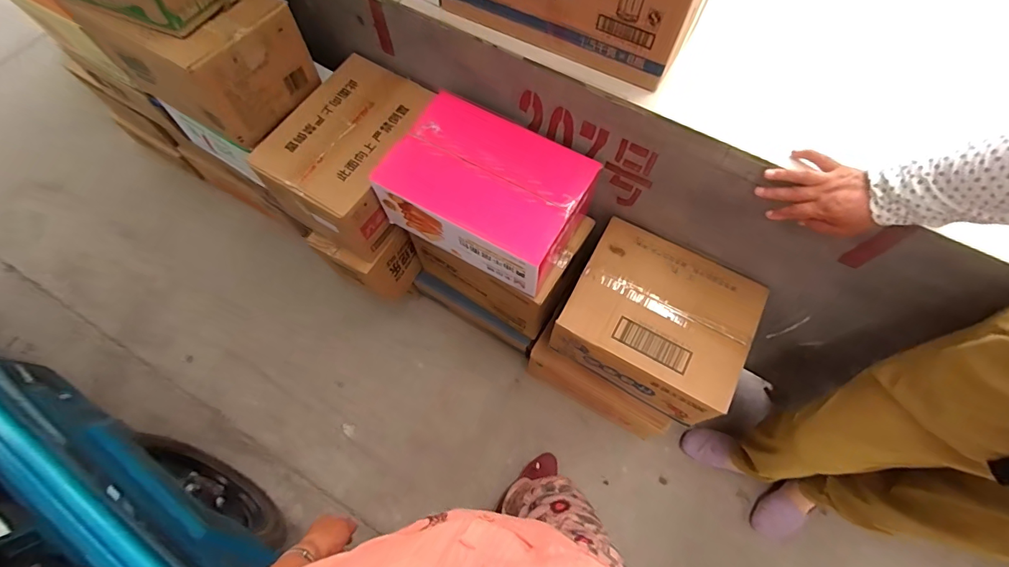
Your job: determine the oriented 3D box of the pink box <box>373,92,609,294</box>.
[{"bbox_3d":[-0.034,-0.190,0.914,0.383,0.172,0.265,28,69,14],"label":"pink box"}]

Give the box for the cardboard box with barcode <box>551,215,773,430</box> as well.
[{"bbox_3d":[0.327,0.084,0.959,0.357,0.170,0.311,27,69,14],"label":"cardboard box with barcode"}]

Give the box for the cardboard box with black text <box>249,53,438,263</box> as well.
[{"bbox_3d":[-0.337,-0.287,1.011,0.283,0.213,0.356,30,70,15],"label":"cardboard box with black text"}]

